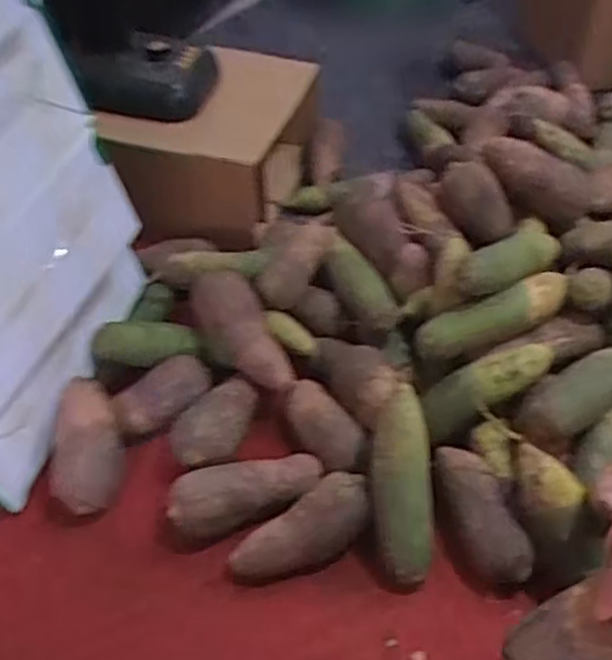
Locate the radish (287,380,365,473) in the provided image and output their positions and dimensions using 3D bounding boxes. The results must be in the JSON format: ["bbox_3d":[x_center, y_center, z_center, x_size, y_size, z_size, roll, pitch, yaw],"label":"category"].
[{"bbox_3d":[0.020,0.109,0.808,0.058,0.045,0.143,-23,49,-21],"label":"radish"}]

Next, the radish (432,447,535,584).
[{"bbox_3d":[0.170,0.185,0.745,0.065,0.064,0.162,-11,45,-10],"label":"radish"}]

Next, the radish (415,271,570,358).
[{"bbox_3d":[0.220,-0.017,0.818,0.194,0.043,0.054,-14,46,-13],"label":"radish"}]

